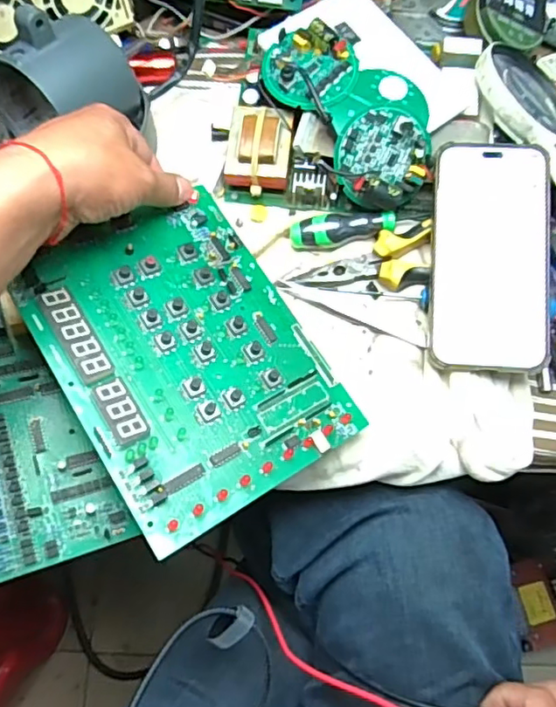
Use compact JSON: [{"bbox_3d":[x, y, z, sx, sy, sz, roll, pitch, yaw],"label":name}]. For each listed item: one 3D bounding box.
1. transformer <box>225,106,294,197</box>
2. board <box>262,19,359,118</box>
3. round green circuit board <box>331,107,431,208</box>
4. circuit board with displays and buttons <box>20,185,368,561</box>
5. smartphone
[{"bbox_3d":[-0.014,-0.155,0.439,0.047,0.031,0.055,9,73,1],"label":"transformer"},{"bbox_3d":[0.023,-0.214,0.426,0.067,0.020,0.057,33,75,8],"label":"board"},{"bbox_3d":[0.077,-0.140,0.415,0.068,0.016,0.067,-1,103,-4],"label":"round green circuit board"},{"bbox_3d":[-0.055,-0.004,0.368,0.166,0.011,0.202,-28,77,-27],"label":"circuit board with displays and buttons"},{"bbox_3d":[0.149,-0.068,0.402,0.081,0.008,0.159,3,83,4],"label":"smartphone"}]

